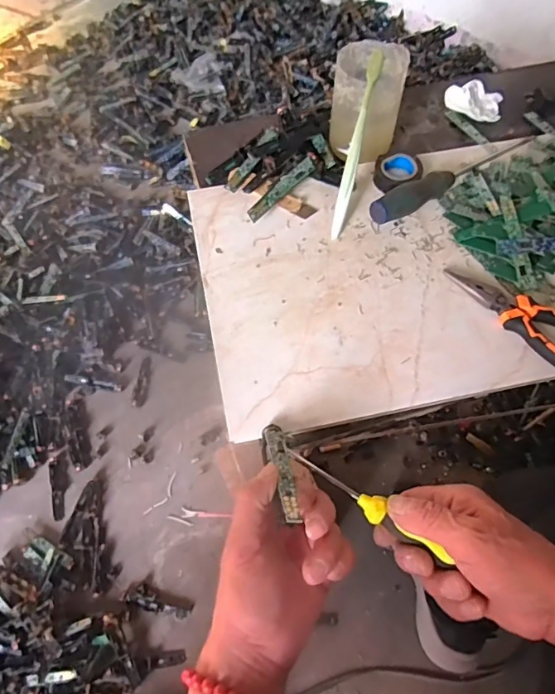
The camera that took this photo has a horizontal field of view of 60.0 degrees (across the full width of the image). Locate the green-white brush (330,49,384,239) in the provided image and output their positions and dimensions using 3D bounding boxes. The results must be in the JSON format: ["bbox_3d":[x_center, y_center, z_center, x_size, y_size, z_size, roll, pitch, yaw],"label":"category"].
[{"bbox_3d":[0.081,-0.207,0.498,0.014,0.013,0.183,14,102,4],"label":"green-white brush"}]

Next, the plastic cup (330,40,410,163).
[{"bbox_3d":[0.101,-0.276,0.539,0.078,0.102,0.078,0,60,-1],"label":"plastic cup"}]

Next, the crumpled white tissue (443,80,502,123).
[{"bbox_3d":[0.255,-0.319,0.620,0.072,0.023,0.053,7,60,3],"label":"crumpled white tissue"}]

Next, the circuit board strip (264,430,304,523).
[{"bbox_3d":[0.004,0.088,0.344,0.014,0.006,0.095,-7,25,-6],"label":"circuit board strip"}]

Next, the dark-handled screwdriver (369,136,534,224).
[{"bbox_3d":[0.204,-0.195,0.544,0.245,0.032,0.026,-29,65,-16],"label":"dark-handled screwdriver"}]

